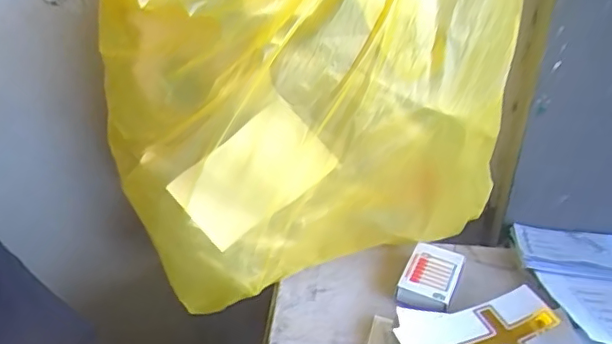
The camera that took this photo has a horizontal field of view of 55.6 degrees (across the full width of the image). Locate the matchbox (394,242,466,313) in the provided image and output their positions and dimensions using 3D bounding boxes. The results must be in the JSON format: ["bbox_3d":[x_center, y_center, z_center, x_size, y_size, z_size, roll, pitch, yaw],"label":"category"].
[{"bbox_3d":[0.087,0.078,0.413,0.037,0.016,0.061,13,35,21],"label":"matchbox"}]

